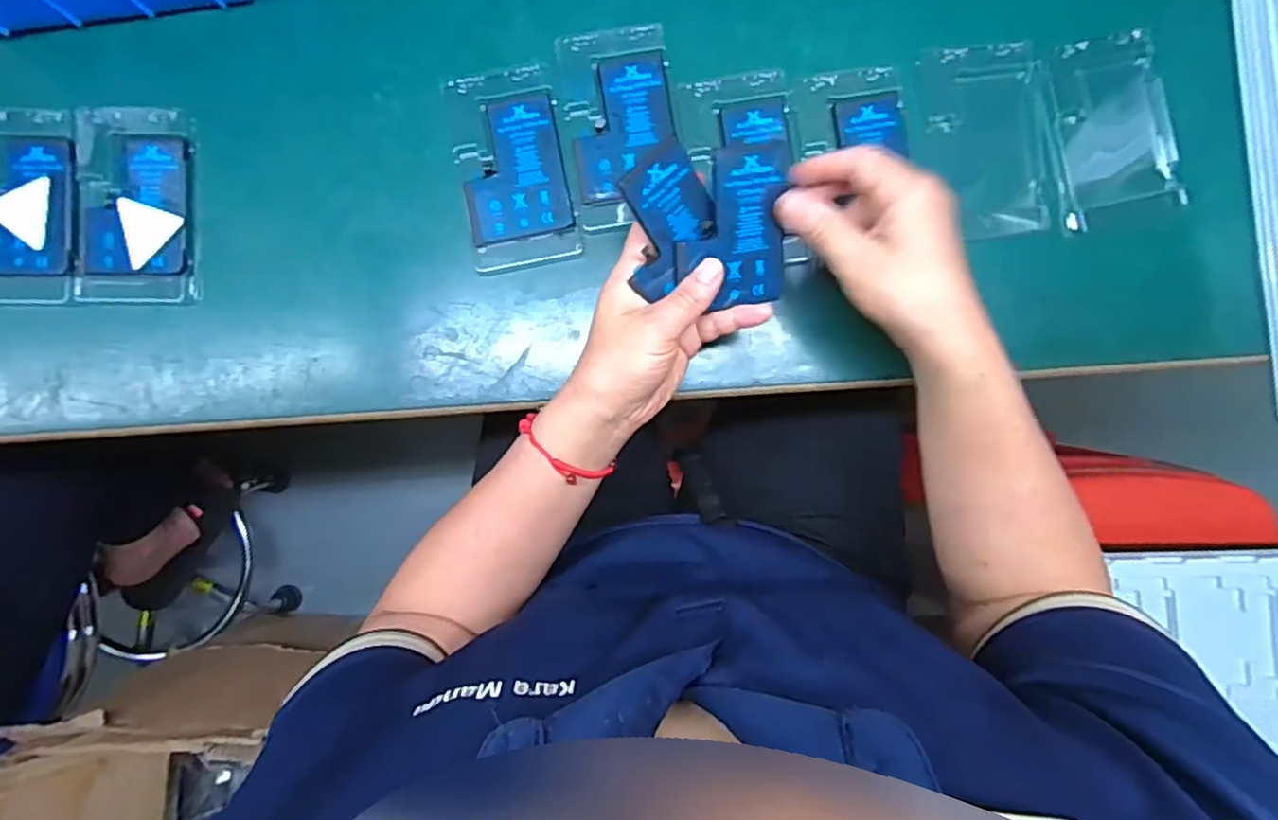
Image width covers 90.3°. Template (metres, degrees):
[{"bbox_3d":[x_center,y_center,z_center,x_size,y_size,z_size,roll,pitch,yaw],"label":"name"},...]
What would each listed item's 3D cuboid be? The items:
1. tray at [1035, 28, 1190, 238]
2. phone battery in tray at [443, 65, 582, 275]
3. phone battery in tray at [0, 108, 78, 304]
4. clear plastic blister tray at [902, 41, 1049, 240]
[{"bbox_3d":[0.314,-0.188,0.425,0.083,0.007,0.118,-13,89,0],"label":"tray"},{"bbox_3d":[-0.084,-0.160,0.422,0.071,0.010,0.128,-9,89,0],"label":"phone battery in tray"},{"bbox_3d":[-0.407,-0.133,0.418,0.072,0.017,0.123,2,89,0],"label":"phone battery in tray"},{"bbox_3d":[0.227,-0.180,0.425,0.091,0.006,0.123,-6,89,0],"label":"clear plastic blister tray"}]

